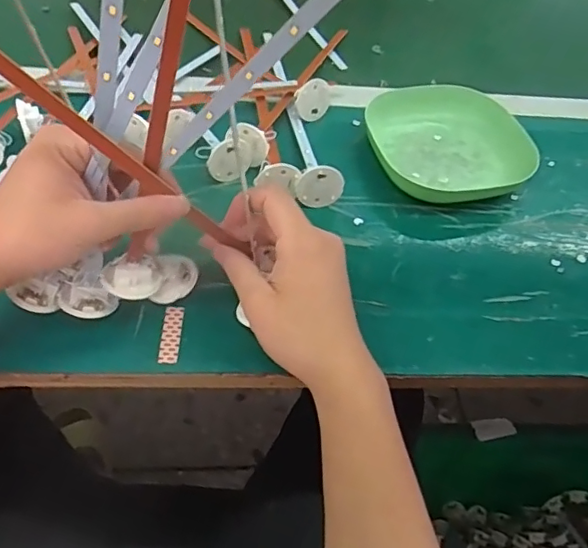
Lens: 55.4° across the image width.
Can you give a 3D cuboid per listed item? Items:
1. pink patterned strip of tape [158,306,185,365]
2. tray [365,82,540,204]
[{"bbox_3d":[-0.083,0.040,0.378,0.013,0.004,0.044,2,50,-5],"label":"pink patterned strip of tape"},{"bbox_3d":[0.142,-0.124,0.514,0.137,0.035,0.128,-9,52,-14],"label":"tray"}]

